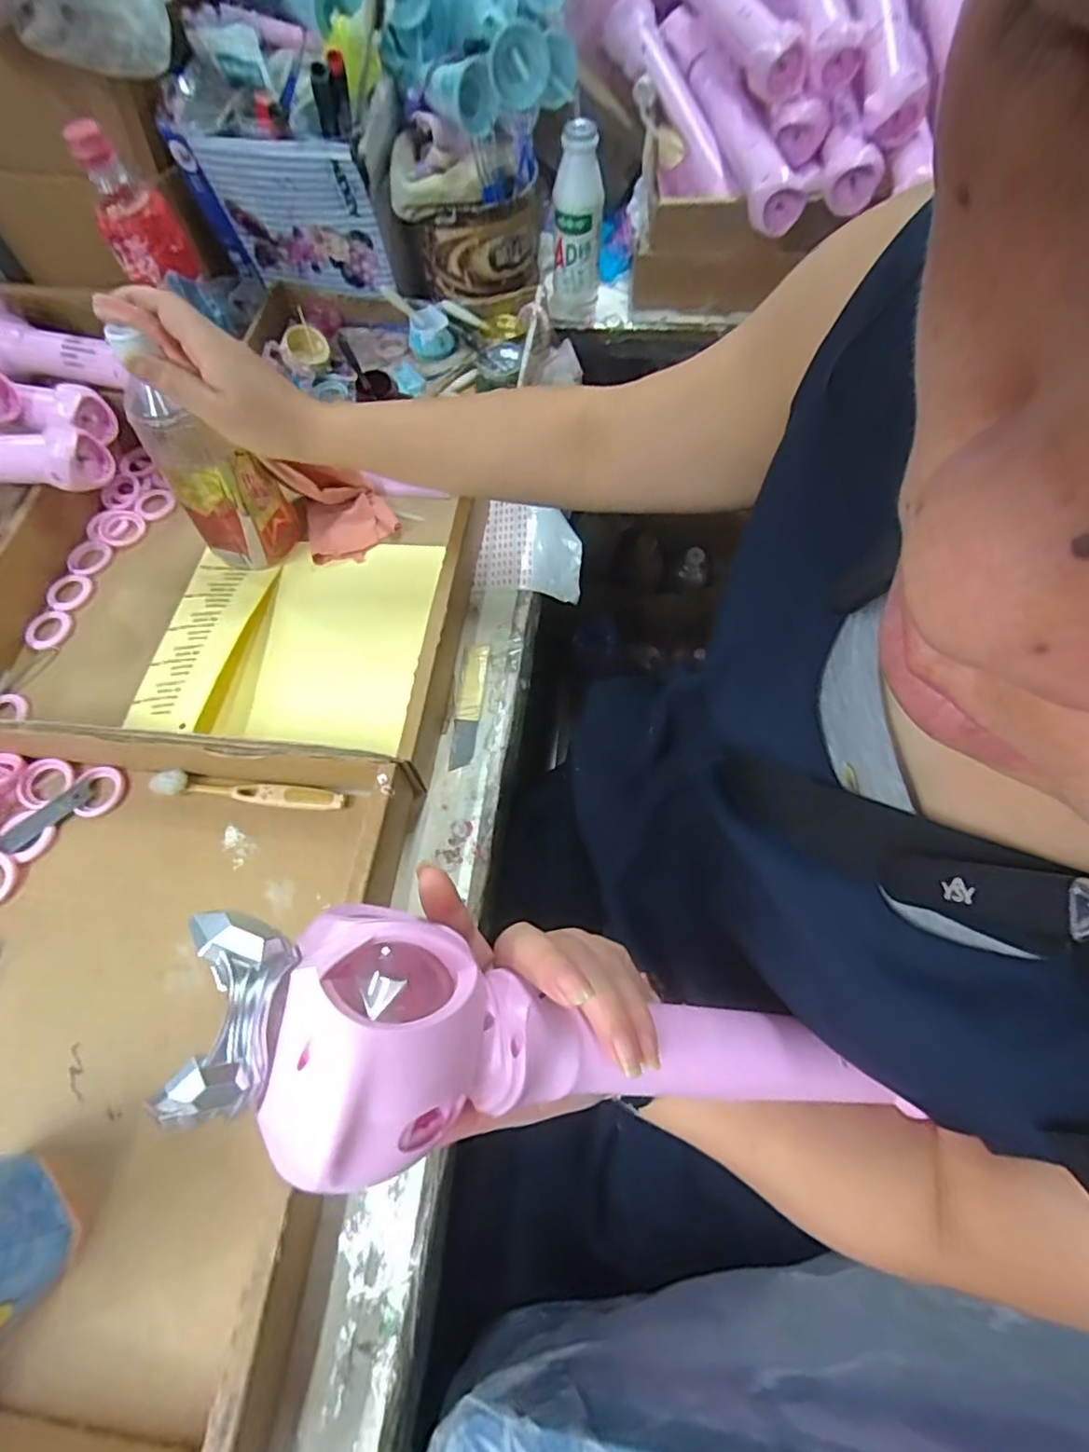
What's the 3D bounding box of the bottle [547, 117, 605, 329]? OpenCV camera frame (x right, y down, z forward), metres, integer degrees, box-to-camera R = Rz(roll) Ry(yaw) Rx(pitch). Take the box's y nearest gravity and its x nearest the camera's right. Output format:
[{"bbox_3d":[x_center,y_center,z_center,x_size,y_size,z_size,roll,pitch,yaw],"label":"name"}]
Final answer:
[{"bbox_3d":[0.032,-0.507,0.634,0.052,0.151,0.052,4,64,3],"label":"bottle"}]

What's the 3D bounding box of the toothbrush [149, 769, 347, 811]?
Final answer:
[{"bbox_3d":[-0.210,0.046,0.435,0.140,0.014,0.017,5,64,4],"label":"toothbrush"}]

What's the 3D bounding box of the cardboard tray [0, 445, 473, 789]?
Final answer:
[{"bbox_3d":[-0.257,-0.102,0.487,0.377,0.058,0.274,6,64,4],"label":"cardboard tray"}]

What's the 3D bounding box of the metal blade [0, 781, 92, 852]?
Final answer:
[{"bbox_3d":[-0.352,0.063,0.434,0.019,0.004,0.065,41,71,19],"label":"metal blade"}]

